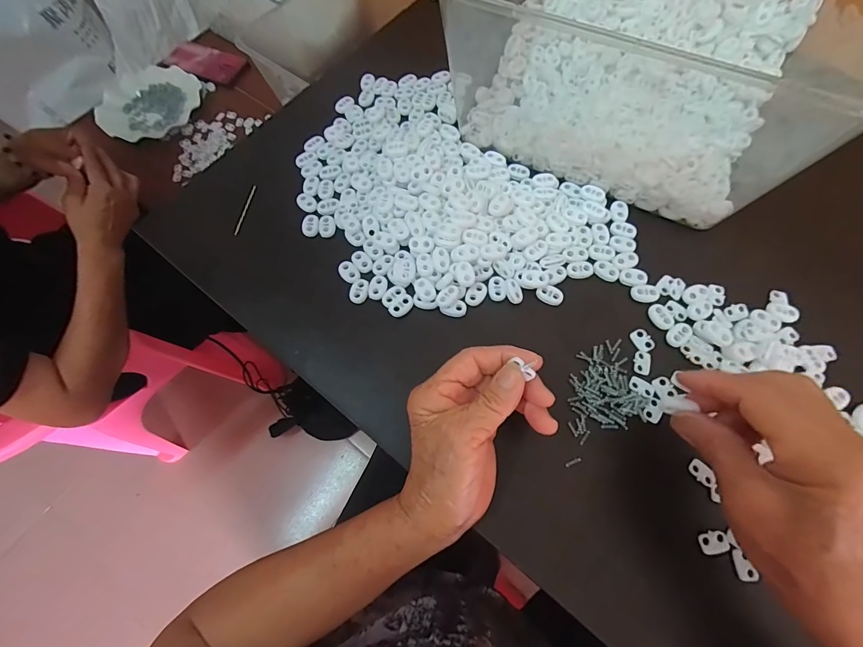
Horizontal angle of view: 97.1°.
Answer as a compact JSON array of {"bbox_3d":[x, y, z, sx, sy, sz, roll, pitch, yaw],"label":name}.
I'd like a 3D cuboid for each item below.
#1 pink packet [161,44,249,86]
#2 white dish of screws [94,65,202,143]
[{"bbox_3d":[-0.453,-0.524,0.765,0.166,0.018,0.082,22,72,10],"label":"pink packet"},{"bbox_3d":[-0.536,-0.424,0.724,0.182,0.040,0.178,-1,70,2],"label":"white dish of screws"}]

